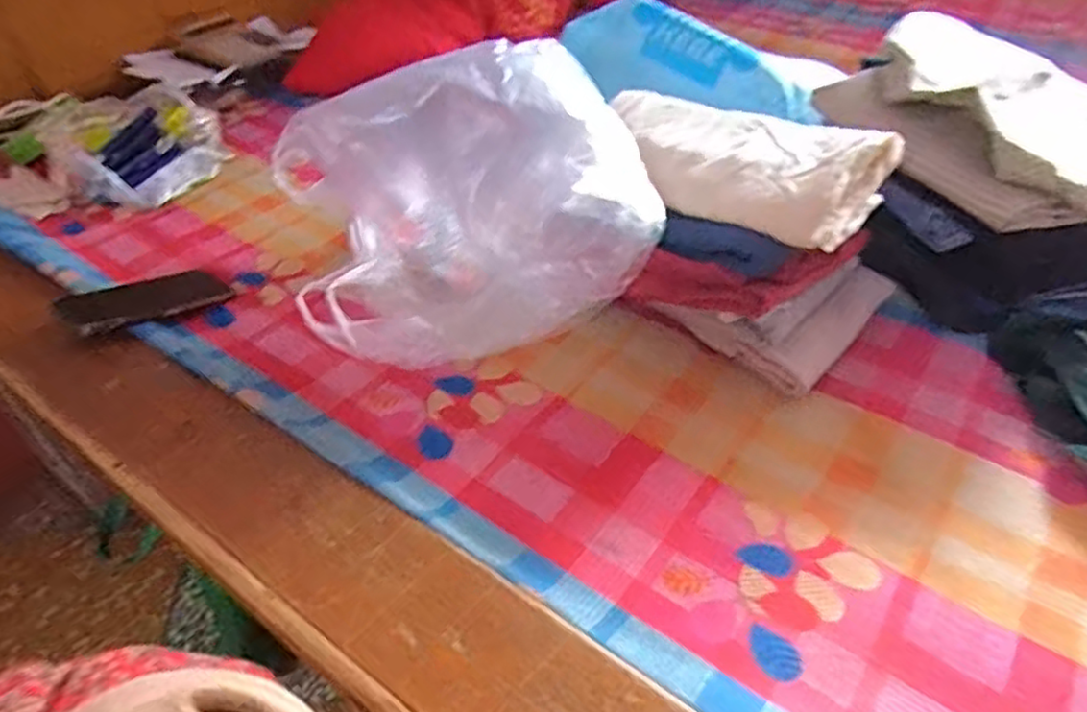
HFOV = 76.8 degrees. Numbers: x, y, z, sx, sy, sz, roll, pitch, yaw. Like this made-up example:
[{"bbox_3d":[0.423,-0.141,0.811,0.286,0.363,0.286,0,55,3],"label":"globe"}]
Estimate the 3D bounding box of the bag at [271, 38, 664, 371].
[{"bbox_3d":[-0.091,-0.173,0.736,0.352,0.236,0.286,-11,44,-11],"label":"bag"}]

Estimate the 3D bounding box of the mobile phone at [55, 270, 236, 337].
[{"bbox_3d":[-0.425,-0.061,0.741,0.154,0.014,0.083,-22,46,-41],"label":"mobile phone"}]

